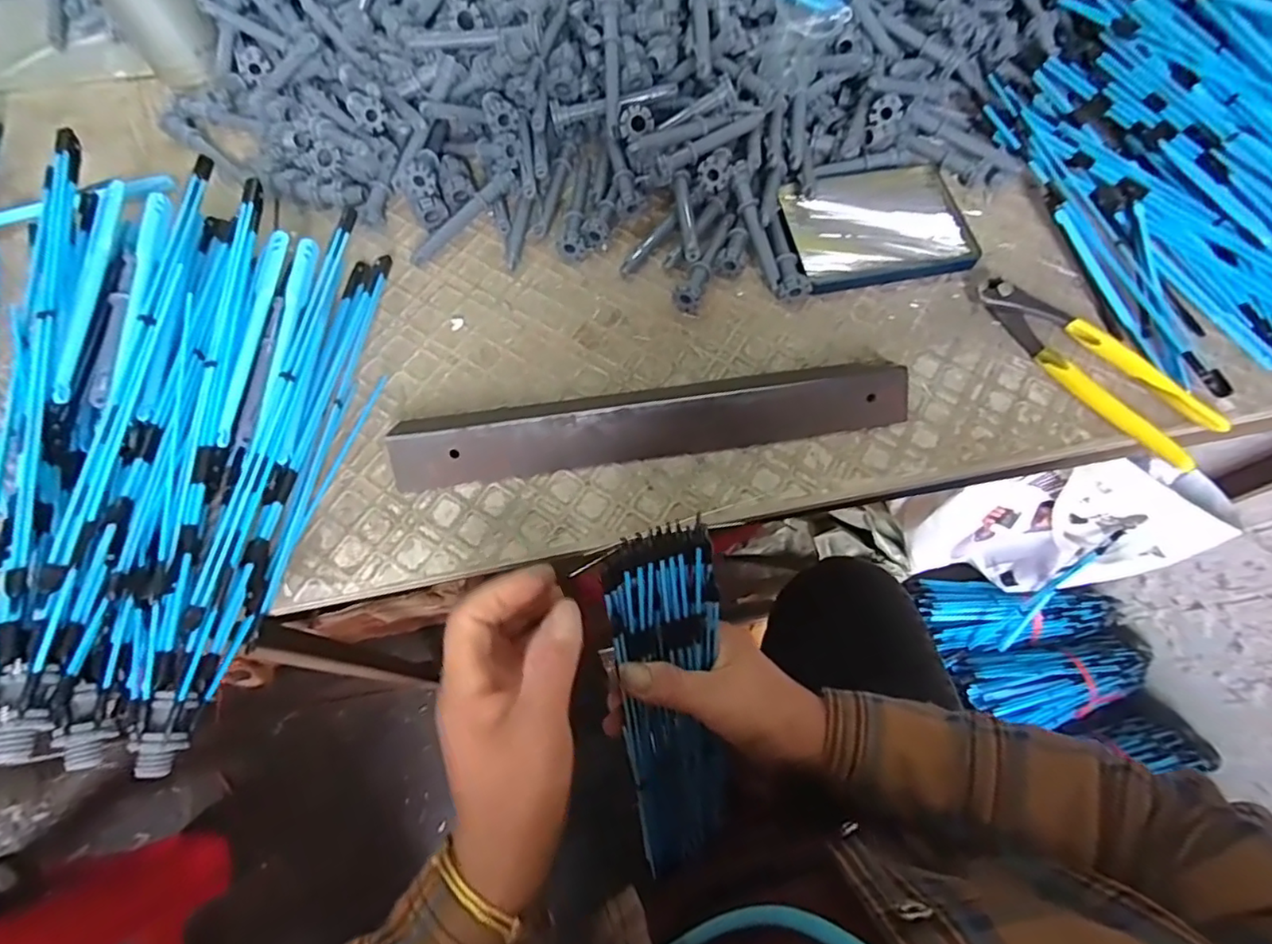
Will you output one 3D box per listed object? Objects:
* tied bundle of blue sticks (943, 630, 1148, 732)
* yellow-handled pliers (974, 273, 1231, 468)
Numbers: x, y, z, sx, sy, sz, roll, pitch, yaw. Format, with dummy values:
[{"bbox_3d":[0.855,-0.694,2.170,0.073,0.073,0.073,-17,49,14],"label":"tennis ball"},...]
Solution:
[{"bbox_3d":[0.624,0.304,0.881,0.313,0.060,0.106,-9,69,-4],"label":"tied bundle of blue sticks"},{"bbox_3d":[0.297,-0.073,0.396,0.049,0.025,0.162,-36,73,-14],"label":"yellow-handled pliers"}]

